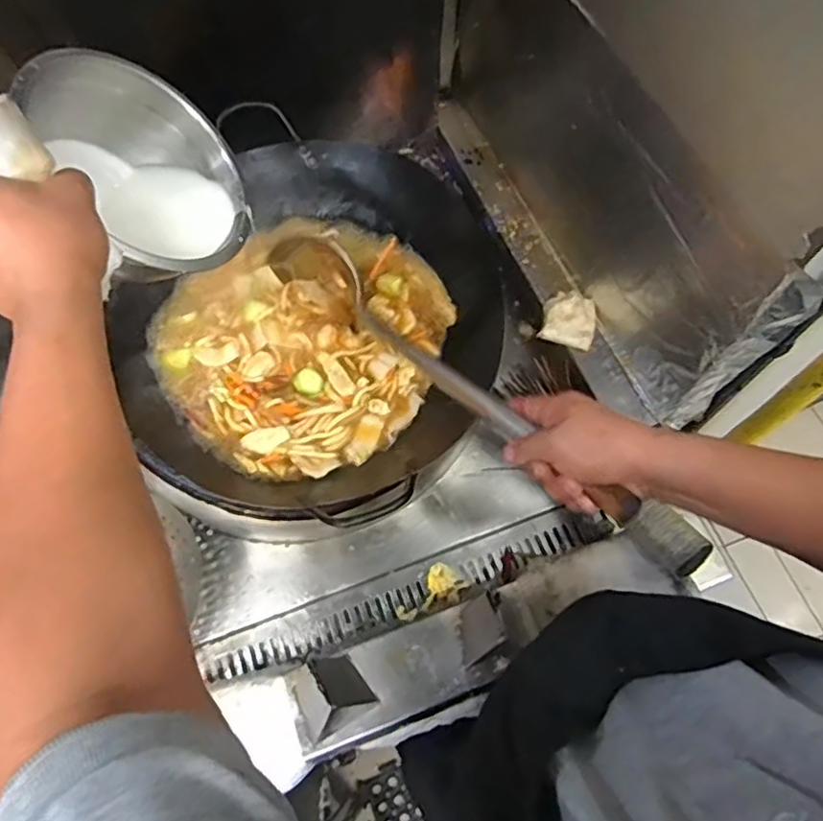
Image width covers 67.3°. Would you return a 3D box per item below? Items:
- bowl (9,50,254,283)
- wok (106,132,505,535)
[{"bbox_3d":[-0.221,-0.174,0.481,0.103,0.171,0.174,-33,52,31],"label":"bowl"},{"bbox_3d":[-0.107,-0.082,0.720,0.396,0.144,0.438,28,69,13],"label":"wok"}]

